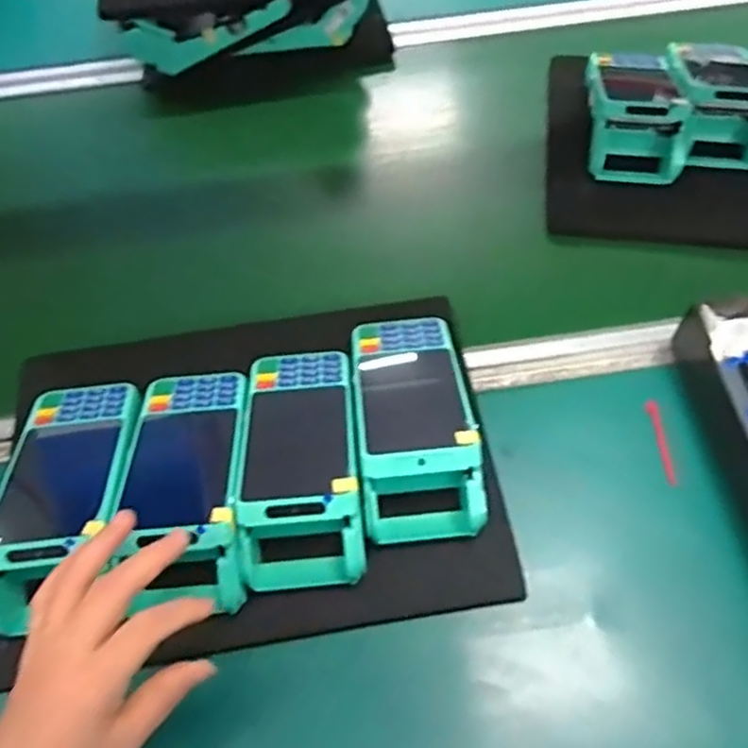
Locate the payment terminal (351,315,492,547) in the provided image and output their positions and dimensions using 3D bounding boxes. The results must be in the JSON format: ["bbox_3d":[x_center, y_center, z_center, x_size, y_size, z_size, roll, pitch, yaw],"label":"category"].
[{"bbox_3d":[0.026,0.028,0.486,0.079,0.067,0.174,-5,58,-1],"label":"payment terminal"}]

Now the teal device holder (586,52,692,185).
[{"bbox_3d":[0.245,-0.256,0.640,0.084,0.053,0.168,9,59,7],"label":"teal device holder"}]

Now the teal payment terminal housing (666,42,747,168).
[{"bbox_3d":[0.325,-0.265,0.653,0.083,0.062,0.156,6,59,5],"label":"teal payment terminal housing"}]

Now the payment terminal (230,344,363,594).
[{"bbox_3d":[-0.049,0.055,0.473,0.074,0.069,0.170,-5,58,-1],"label":"payment terminal"}]

